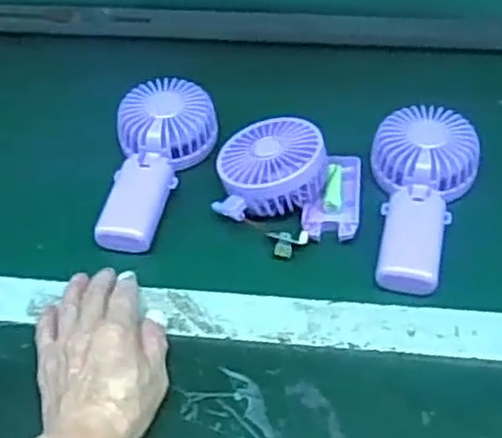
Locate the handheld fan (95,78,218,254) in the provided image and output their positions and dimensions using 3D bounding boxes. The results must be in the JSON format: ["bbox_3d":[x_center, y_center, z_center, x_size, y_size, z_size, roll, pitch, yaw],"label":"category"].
[{"bbox_3d":[-0.077,-0.044,0.616,0.086,0.055,0.168,-1,45,3],"label":"handheld fan"}]

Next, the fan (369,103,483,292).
[{"bbox_3d":[0.132,-0.020,0.583,0.089,0.040,0.175,8,46,12],"label":"fan"}]

